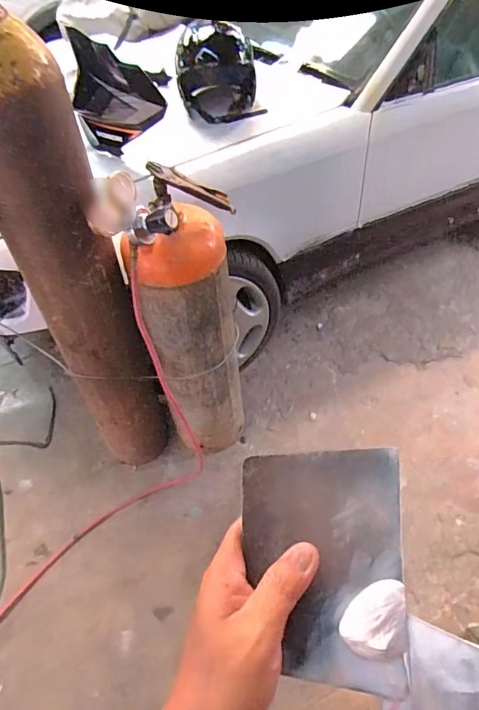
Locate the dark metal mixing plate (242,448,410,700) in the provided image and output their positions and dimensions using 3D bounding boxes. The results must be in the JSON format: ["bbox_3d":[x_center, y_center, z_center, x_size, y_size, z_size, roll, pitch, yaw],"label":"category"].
[{"bbox_3d":[0.051,0.129,0.278,0.094,0.004,0.136,-2,83,10],"label":"dark metal mixing plate"}]

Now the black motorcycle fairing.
[{"bbox_3d":[-0.331,-0.686,1.230,0.239,0.269,0.115,35,62,27],"label":"black motorcycle fairing"}]

